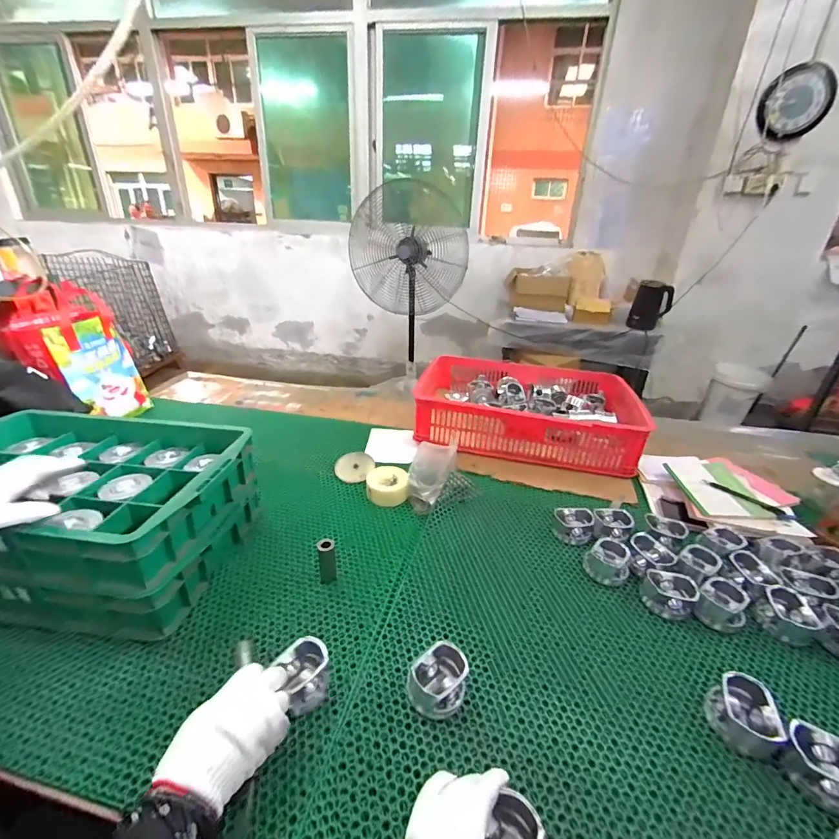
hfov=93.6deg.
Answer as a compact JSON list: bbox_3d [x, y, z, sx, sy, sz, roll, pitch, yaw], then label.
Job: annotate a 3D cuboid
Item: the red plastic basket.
[{"bbox_3d":[0.312,-0.040,1.205,0.595,0.149,0.445,7,26,10],"label":"red plastic basket"}]

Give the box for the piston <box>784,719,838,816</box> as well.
[{"bbox_3d":[0.465,0.395,0.445,0.067,0.046,0.080,-16,31,-32],"label":"piston"}]

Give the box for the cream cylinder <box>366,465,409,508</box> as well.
[{"bbox_3d":[-0.075,0.154,0.907,0.092,0.050,0.097,0,26,-6],"label":"cream cylinder"}]

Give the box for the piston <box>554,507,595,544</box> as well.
[{"bbox_3d":[0.315,0.215,0.809,0.076,0.047,0.076,14,28,23],"label":"piston"}]

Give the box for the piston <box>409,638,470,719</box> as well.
[{"bbox_3d":[0.027,0.343,0.520,0.063,0.047,0.075,20,31,32],"label":"piston"}]

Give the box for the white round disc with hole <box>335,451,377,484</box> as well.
[{"bbox_3d":[-0.162,0.117,0.981,0.089,0.006,0.094,5,45,-5],"label":"white round disc with hole"}]

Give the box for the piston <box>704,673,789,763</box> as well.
[{"bbox_3d":[0.408,0.370,0.500,0.063,0.048,0.075,12,27,19],"label":"piston"}]

